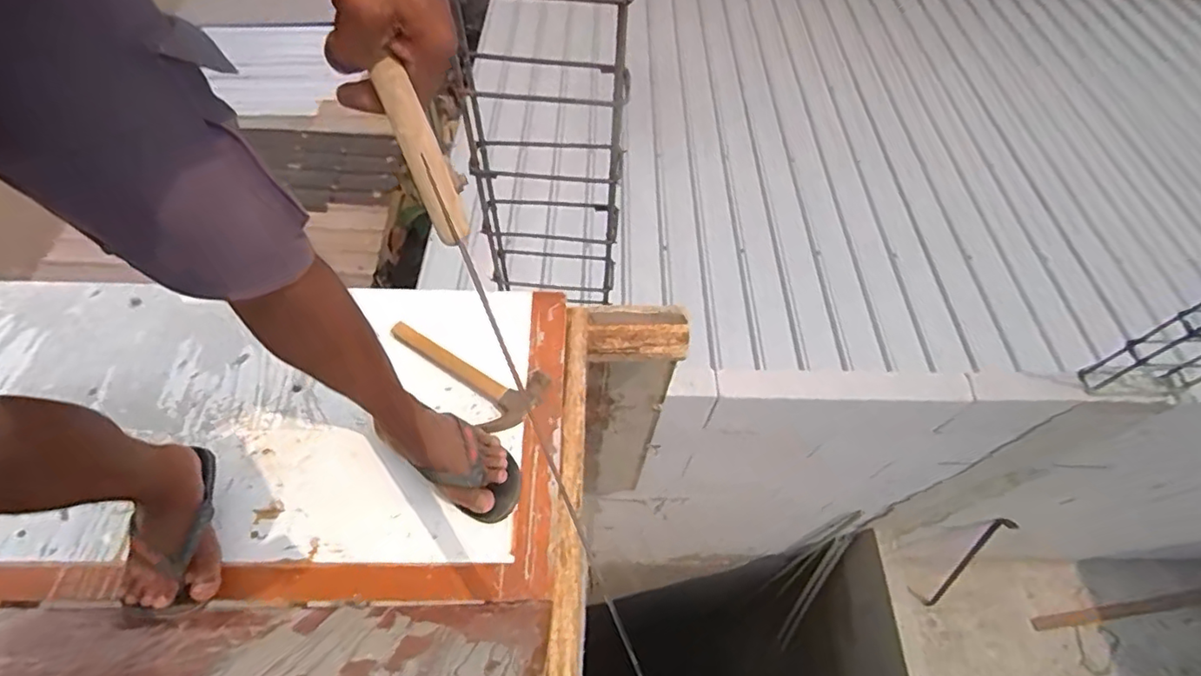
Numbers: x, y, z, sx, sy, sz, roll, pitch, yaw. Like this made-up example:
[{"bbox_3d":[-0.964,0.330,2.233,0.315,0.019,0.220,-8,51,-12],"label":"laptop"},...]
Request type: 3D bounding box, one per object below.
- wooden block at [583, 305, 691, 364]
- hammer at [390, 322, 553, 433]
[{"bbox_3d":[0.064,-0.005,1.021,0.179,0.092,0.074,-1,54,-3],"label":"wooden block"},{"bbox_3d":[-0.204,0.041,0.893,0.256,0.026,0.117,34,60,20],"label":"hammer"}]

